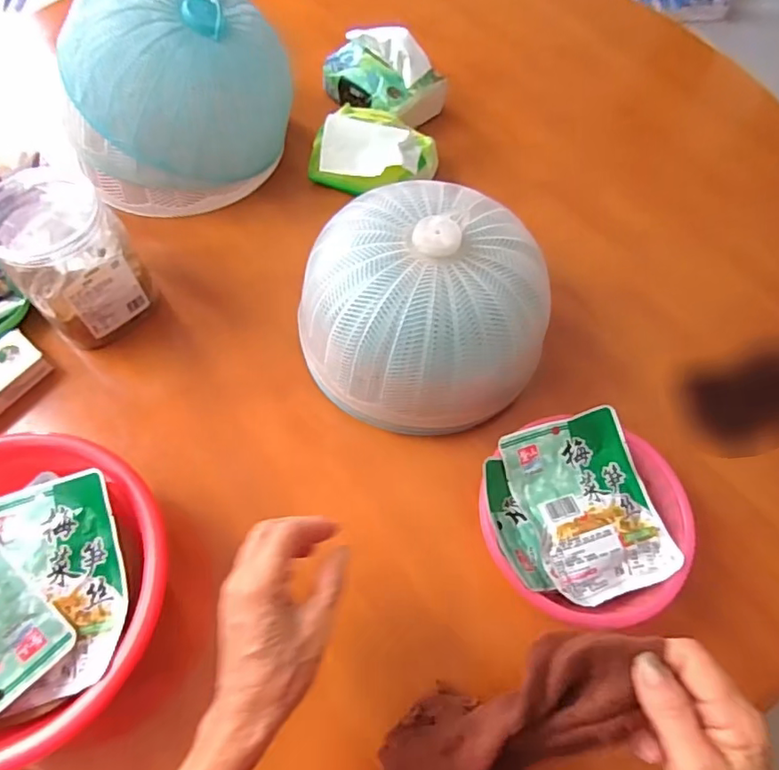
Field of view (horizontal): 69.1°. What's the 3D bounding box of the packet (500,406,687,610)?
[{"bbox_3d":[0.167,0.100,0.473,0.106,0.026,0.142,-16,64,-11],"label":"packet"}]

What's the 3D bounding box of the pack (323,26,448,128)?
[{"bbox_3d":[-0.011,-0.396,0.721,0.141,0.083,0.102,41,68,17],"label":"pack"}]

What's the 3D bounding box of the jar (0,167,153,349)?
[{"bbox_3d":[-0.302,-0.122,0.543,0.101,0.130,0.108,1,63,-2],"label":"jar"}]

